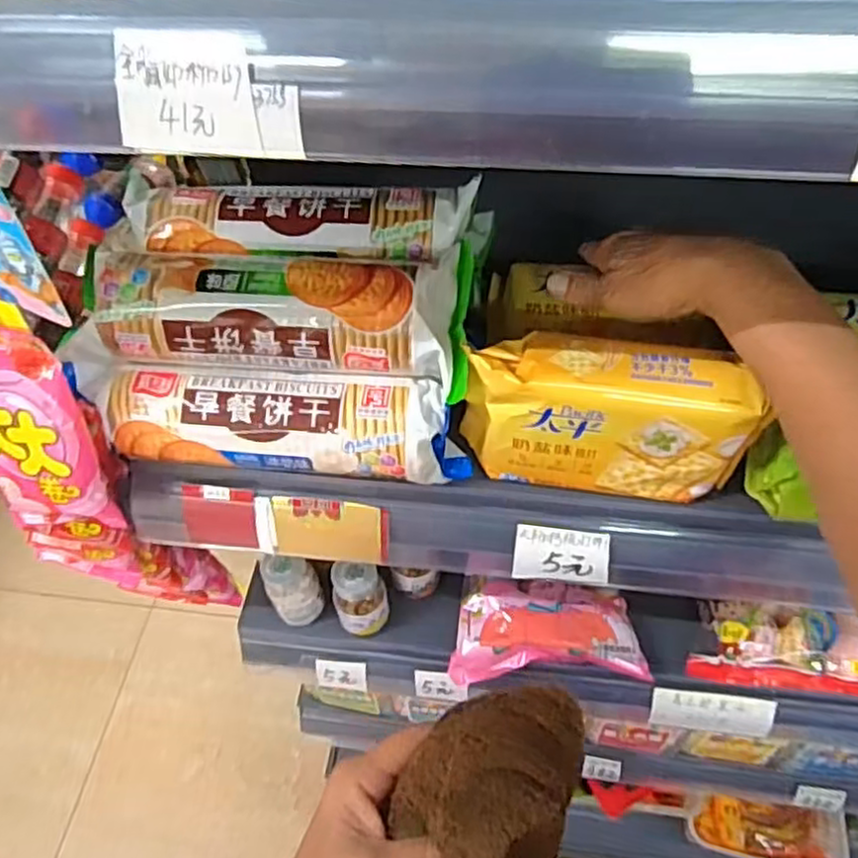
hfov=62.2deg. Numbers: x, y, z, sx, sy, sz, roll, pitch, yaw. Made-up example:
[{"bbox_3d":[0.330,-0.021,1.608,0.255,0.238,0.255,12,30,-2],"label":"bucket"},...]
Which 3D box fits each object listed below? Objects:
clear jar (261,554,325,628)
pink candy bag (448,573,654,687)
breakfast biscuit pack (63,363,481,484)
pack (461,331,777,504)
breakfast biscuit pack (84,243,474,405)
[{"bbox_3d":[-0.114,0.135,0.603,0.039,0.067,0.036,-2,54,2],"label":"clear jar"},{"bbox_3d":[0.097,0.161,0.571,0.148,0.033,0.081,2,54,5],"label":"pink candy bag"},{"bbox_3d":[-0.084,0.001,0.398,0.206,0.058,0.044,3,54,6],"label":"breakfast biscuit pack"},{"bbox_3d":[0.092,-0.007,0.372,0.143,0.083,0.041,8,55,9],"label":"pack"},{"bbox_3d":[-0.075,-0.065,0.379,0.191,0.051,0.067,2,54,5],"label":"breakfast biscuit pack"}]

